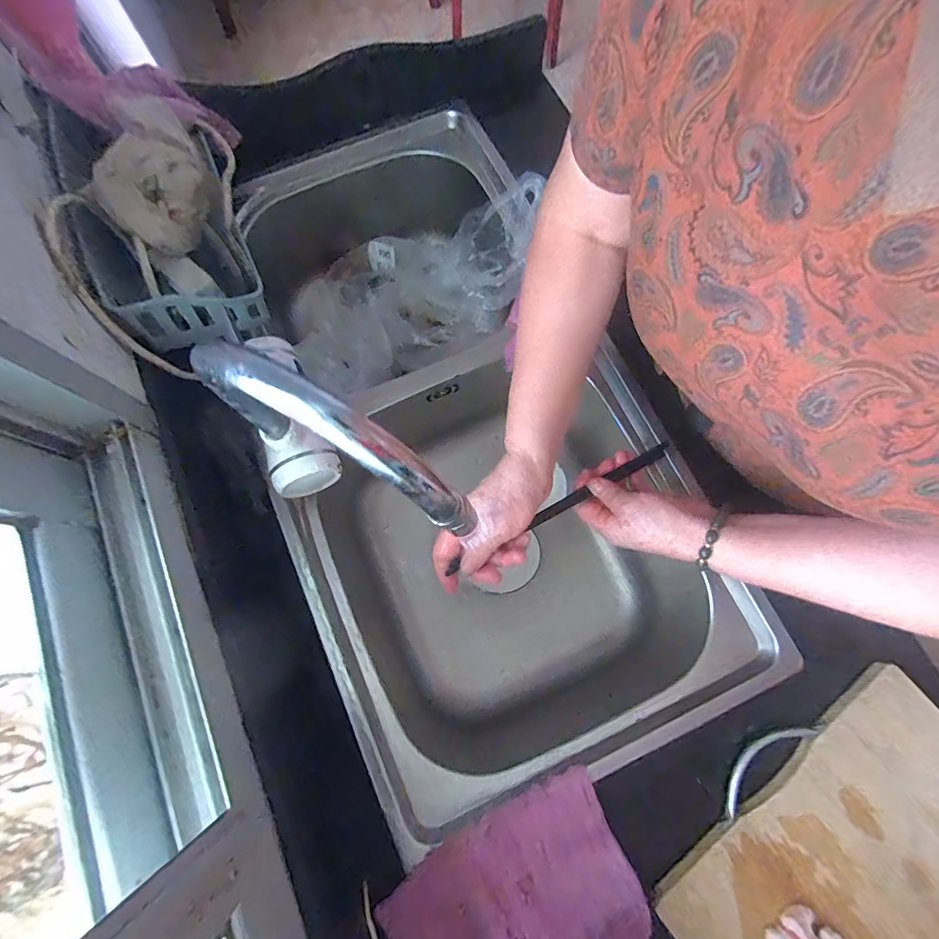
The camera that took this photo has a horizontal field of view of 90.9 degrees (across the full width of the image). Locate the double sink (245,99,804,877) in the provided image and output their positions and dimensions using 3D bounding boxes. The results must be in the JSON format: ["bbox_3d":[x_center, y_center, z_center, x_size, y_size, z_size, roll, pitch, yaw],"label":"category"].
[{"bbox_3d":[-0.028,-0.050,0.612,0.412,0.207,0.785,-23,76,-6],"label":"double sink"}]

